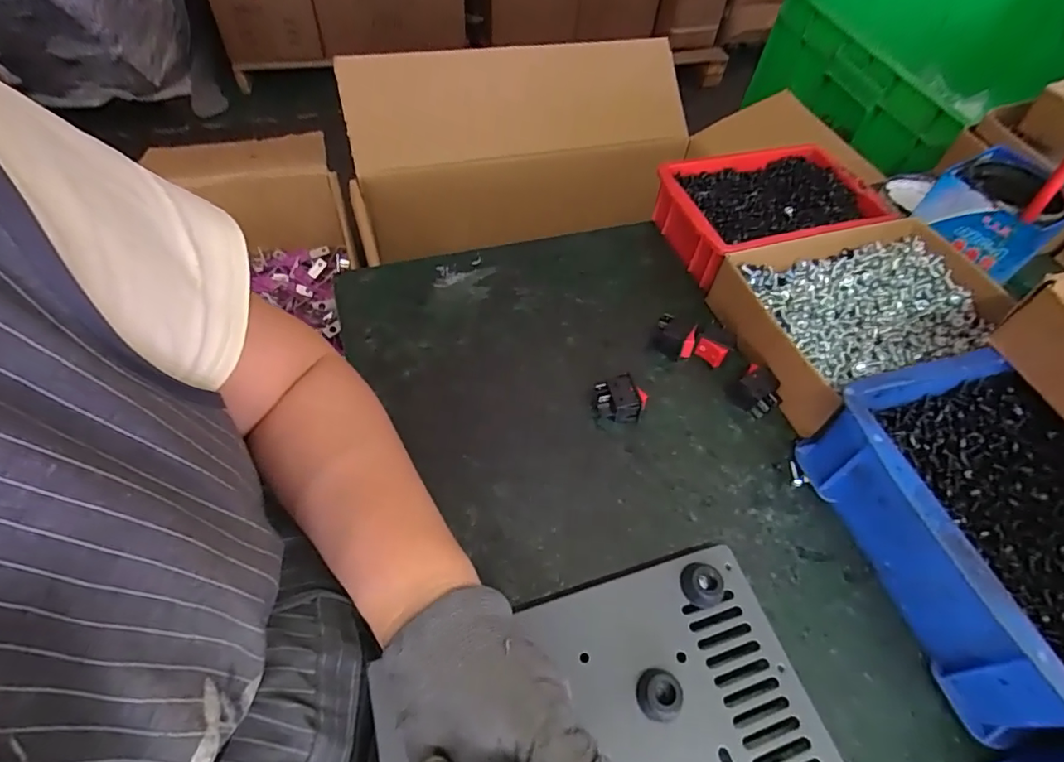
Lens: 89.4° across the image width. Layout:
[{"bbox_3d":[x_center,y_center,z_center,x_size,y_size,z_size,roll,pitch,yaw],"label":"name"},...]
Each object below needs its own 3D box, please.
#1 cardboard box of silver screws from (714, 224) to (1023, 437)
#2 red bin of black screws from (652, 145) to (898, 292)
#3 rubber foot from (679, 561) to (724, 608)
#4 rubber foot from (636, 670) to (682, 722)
[{"bbox_3d":[0.283,-0.056,0.465,0.225,0.056,0.153,-15,57,-15],"label":"cardboard box of silver screws"},{"bbox_3d":[0.231,-0.167,0.539,0.197,0.061,0.131,-15,57,-15],"label":"red bin of black screws"},{"bbox_3d":[0.103,0.125,0.328,0.022,0.013,0.026,-32,63,-25],"label":"rubber foot"},{"bbox_3d":[0.068,0.170,0.291,0.022,0.014,0.024,2,54,-3],"label":"rubber foot"}]

